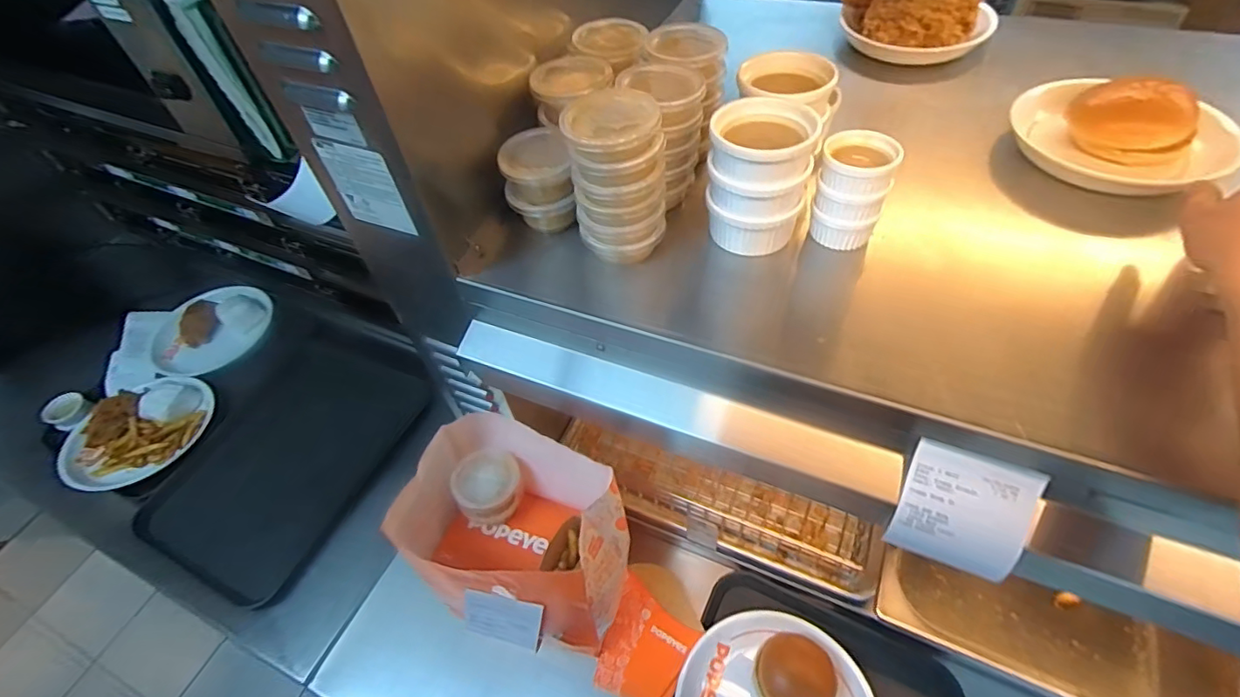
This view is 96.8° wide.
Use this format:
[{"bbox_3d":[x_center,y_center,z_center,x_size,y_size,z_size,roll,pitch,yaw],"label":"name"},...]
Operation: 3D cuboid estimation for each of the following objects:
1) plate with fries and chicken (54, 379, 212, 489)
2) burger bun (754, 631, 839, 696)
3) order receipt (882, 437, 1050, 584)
[{"bbox_3d":[-0.779,0.127,0.885,0.178,0.039,0.210,19,57,19],"label":"plate with fries and chicken"},{"bbox_3d":[0.201,0.374,0.632,0.095,0.034,0.087,28,60,24],"label":"burger bun"},{"bbox_3d":[0.239,0.118,0.387,0.080,0.088,0.012,17,12,18],"label":"order receipt"}]

